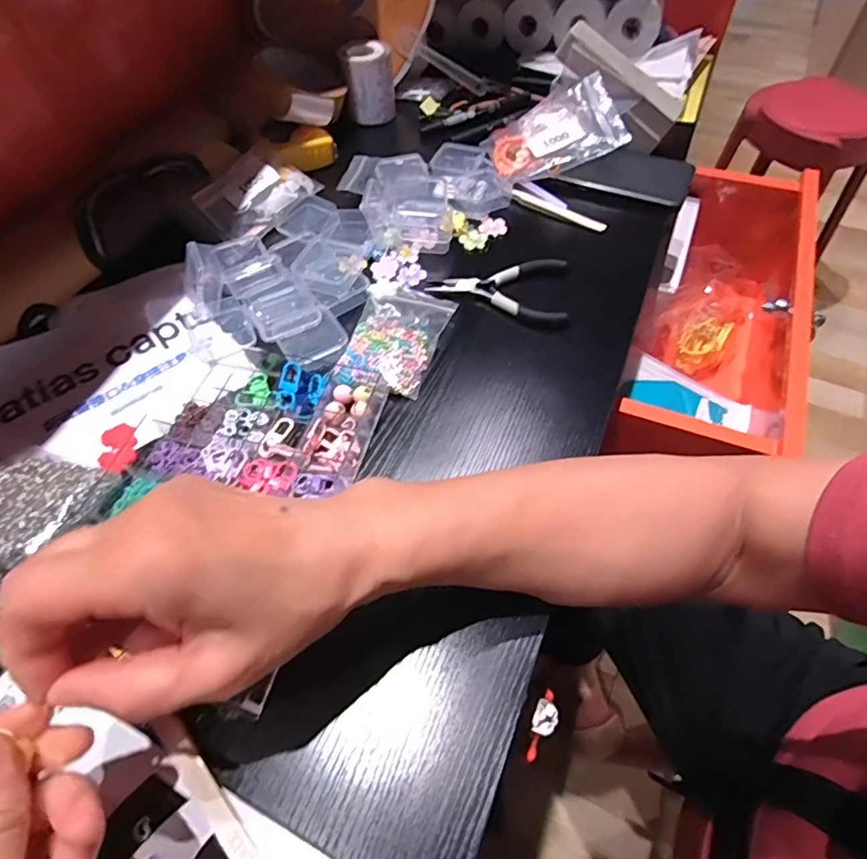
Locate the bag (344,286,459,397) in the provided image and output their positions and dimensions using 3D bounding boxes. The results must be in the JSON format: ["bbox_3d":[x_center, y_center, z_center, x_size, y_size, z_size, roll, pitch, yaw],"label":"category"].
[{"bbox_3d":[-0.027,-0.072,0.400,0.065,0.013,0.100,15,59,12],"label":"bag"}]

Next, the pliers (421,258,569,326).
[{"bbox_3d":[0.051,-0.108,0.423,0.106,0.012,0.062,1,57,3],"label":"pliers"}]

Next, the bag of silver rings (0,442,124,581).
[{"bbox_3d":[-0.261,0.044,0.329,0.110,0.013,0.077,17,59,13],"label":"bag of silver rings"}]

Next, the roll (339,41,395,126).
[{"bbox_3d":[-0.069,-0.375,0.574,0.051,0.057,0.049,-14,57,-7],"label":"roll"}]

